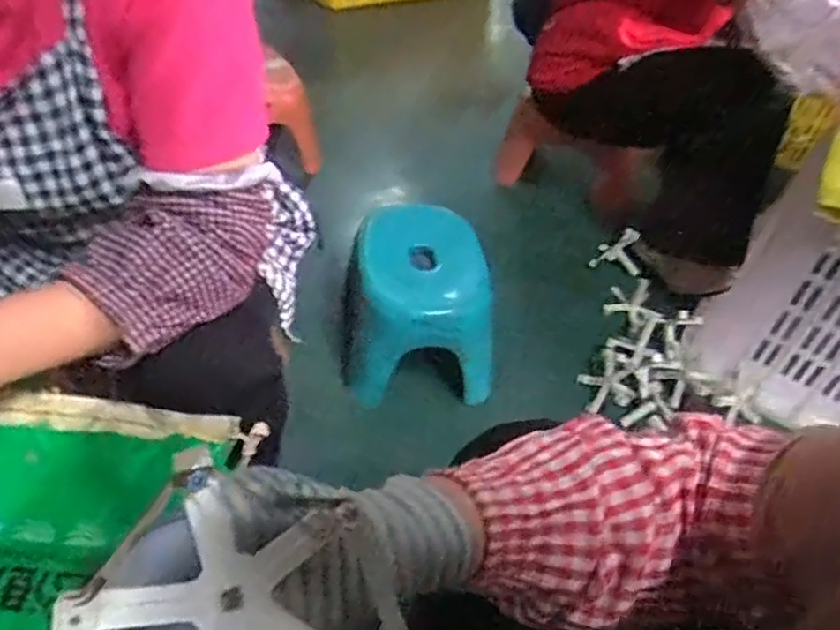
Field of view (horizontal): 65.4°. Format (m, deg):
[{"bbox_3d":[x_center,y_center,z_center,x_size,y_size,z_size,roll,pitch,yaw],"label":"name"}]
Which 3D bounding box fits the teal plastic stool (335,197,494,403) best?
[{"bbox_3d":[-0.006,-0.026,1.067,0.223,0.189,0.261,2,45,-5],"label":"teal plastic stool"}]

